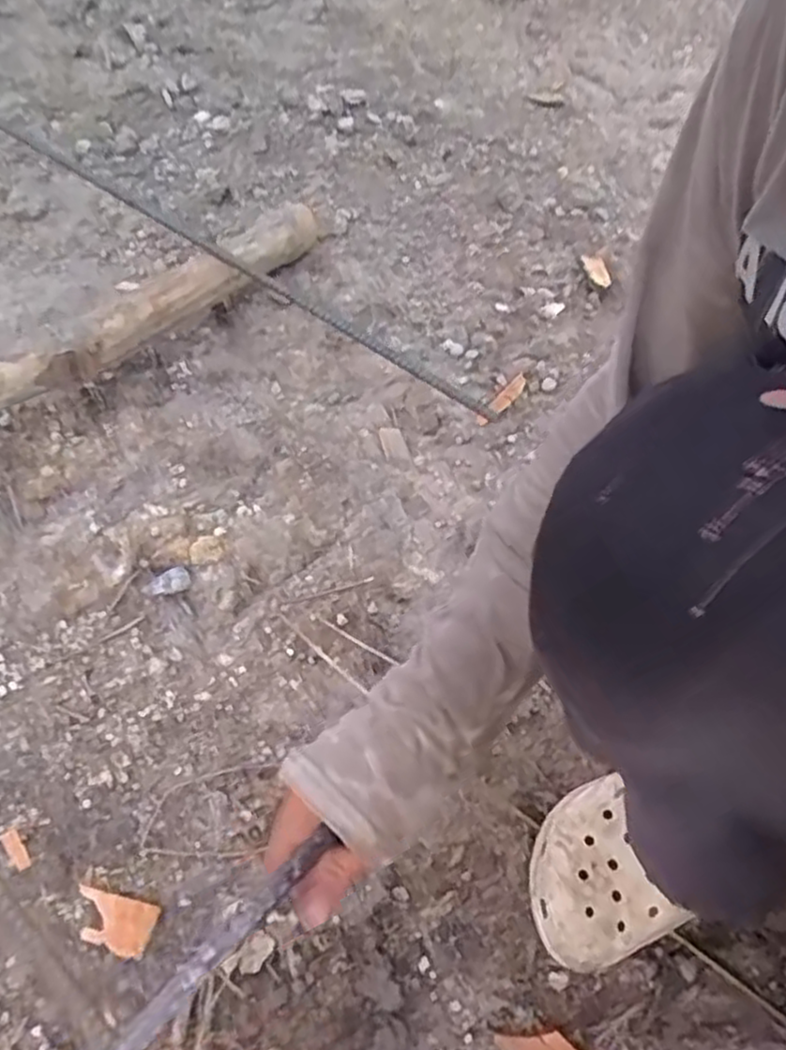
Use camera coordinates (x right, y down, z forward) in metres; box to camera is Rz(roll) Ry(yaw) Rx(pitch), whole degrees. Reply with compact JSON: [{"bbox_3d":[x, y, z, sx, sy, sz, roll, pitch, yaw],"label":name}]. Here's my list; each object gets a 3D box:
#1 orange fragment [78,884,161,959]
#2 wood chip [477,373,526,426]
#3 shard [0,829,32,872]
[{"bbox_3d":[-0.190,0.270,0.500,0.055,0.004,0.033,16,61,-1],"label":"orange fragment"},{"bbox_3d":[0.120,-0.136,0.798,0.018,0.006,0.076,37,76,28],"label":"wood chip"},{"bbox_3d":[-0.263,0.227,0.513,0.011,0.006,0.030,-33,57,-23],"label":"shard"}]

